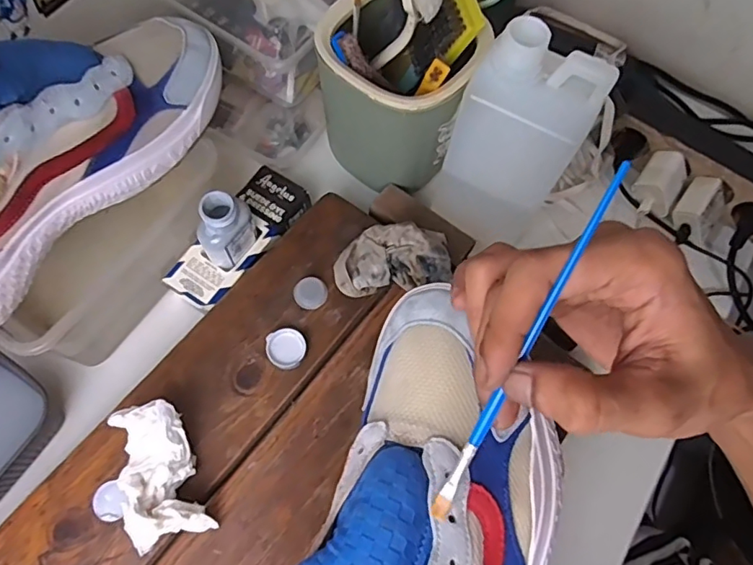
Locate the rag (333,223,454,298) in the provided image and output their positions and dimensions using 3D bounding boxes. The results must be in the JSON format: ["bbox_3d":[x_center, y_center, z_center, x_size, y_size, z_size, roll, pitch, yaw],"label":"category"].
[{"bbox_3d":[0.013,-0.019,0.441,0.094,0.040,0.052,-6,69,-5],"label":"rag"}]

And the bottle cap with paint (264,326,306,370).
[{"bbox_3d":[-0.072,0.052,0.427,0.032,0.010,0.030,1,68,-2],"label":"bottle cap with paint"}]

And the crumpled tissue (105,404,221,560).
[{"bbox_3d":[-0.152,0.132,0.373,0.051,0.046,0.090,-19,70,-10],"label":"crumpled tissue"}]

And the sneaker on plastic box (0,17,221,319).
[{"bbox_3d":[-0.222,-0.093,0.338,0.090,0.118,0.292,35,71,11],"label":"sneaker on plastic box"}]

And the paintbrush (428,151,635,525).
[{"bbox_3d":[0.056,0.032,0.212,0.006,0.004,0.165,25,110,7],"label":"paintbrush"}]

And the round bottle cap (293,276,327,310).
[{"bbox_3d":[-0.054,0.008,0.447,0.027,0.006,0.027,1,68,-2],"label":"round bottle cap"}]

